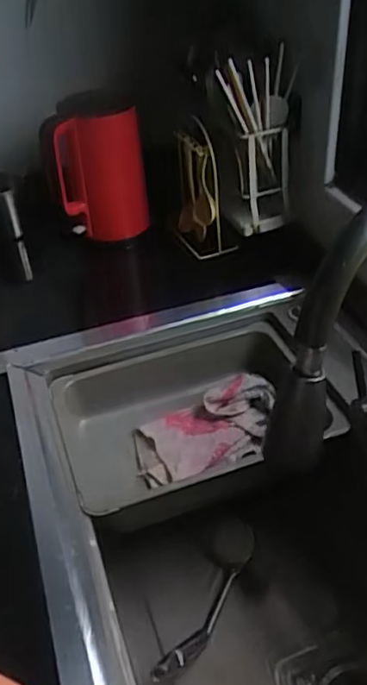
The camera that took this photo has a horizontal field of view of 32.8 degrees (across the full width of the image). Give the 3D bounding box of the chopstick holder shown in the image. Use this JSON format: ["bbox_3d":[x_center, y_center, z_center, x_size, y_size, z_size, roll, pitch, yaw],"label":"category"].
[{"bbox_3d":[0.114,-0.303,0.975,0.098,0.275,0.062,2,38,9],"label":"chopstick holder"}]

